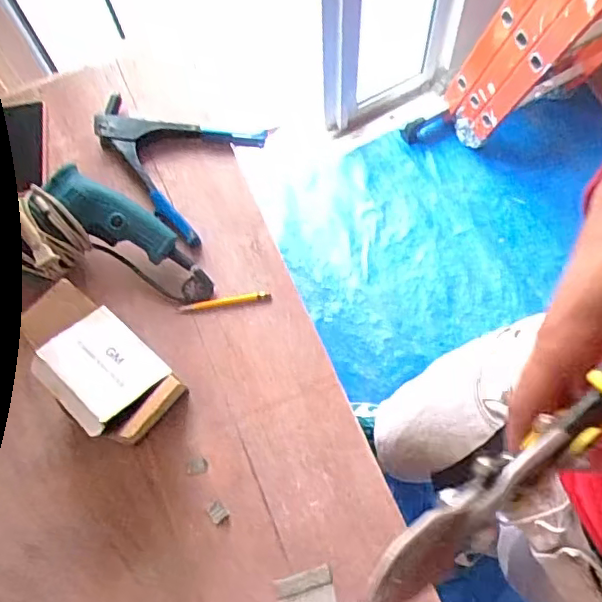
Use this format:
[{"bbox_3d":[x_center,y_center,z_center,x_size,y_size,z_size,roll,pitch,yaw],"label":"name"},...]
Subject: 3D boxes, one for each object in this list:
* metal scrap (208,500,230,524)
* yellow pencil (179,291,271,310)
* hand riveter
[{"bbox_3d":[-0.093,0.237,0.651,0.018,0.004,0.022,-39,74,-13],"label":"metal scrap"},{"bbox_3d":[-0.096,0.000,0.744,0.113,0.004,0.011,-9,70,-3],"label":"yellow pencil"},{"bbox_3d":[-0.201,-0.209,0.822,0.238,0.032,0.204,25,72,11],"label":"hand riveter"}]

